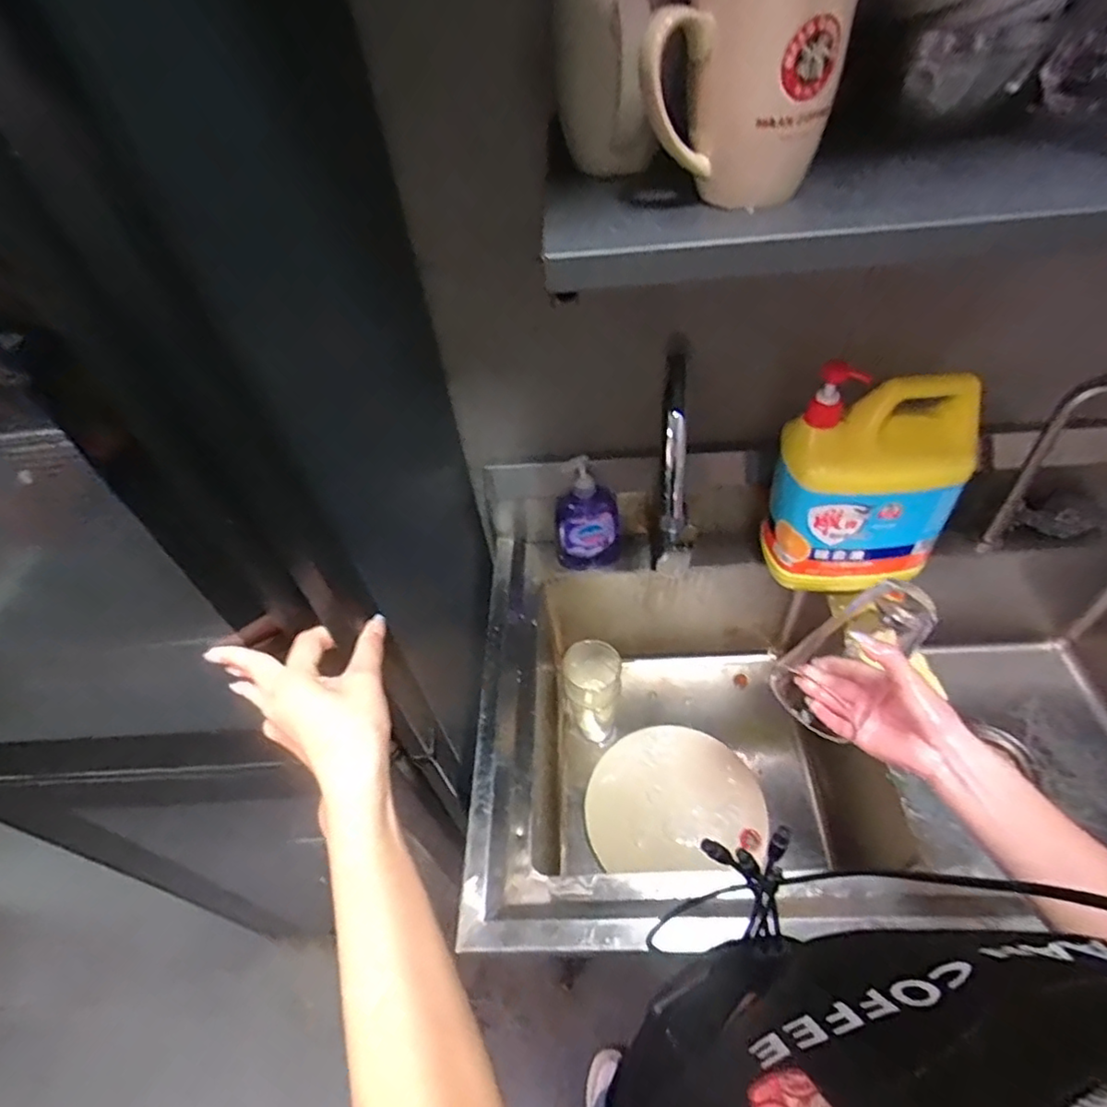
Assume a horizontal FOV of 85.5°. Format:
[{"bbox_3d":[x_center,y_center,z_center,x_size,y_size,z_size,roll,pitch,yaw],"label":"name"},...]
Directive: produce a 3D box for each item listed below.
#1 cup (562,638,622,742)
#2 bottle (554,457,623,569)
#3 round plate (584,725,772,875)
[{"bbox_3d":[0.065,0.225,0.949,0.079,0.209,0.077,-3,49,4],"label":"cup"},{"bbox_3d":[0.050,-0.050,0.879,0.096,0.185,0.055,4,50,10],"label":"bottle"},{"bbox_3d":[0.186,0.367,0.910,0.264,0.026,0.214,1,49,7],"label":"round plate"}]

